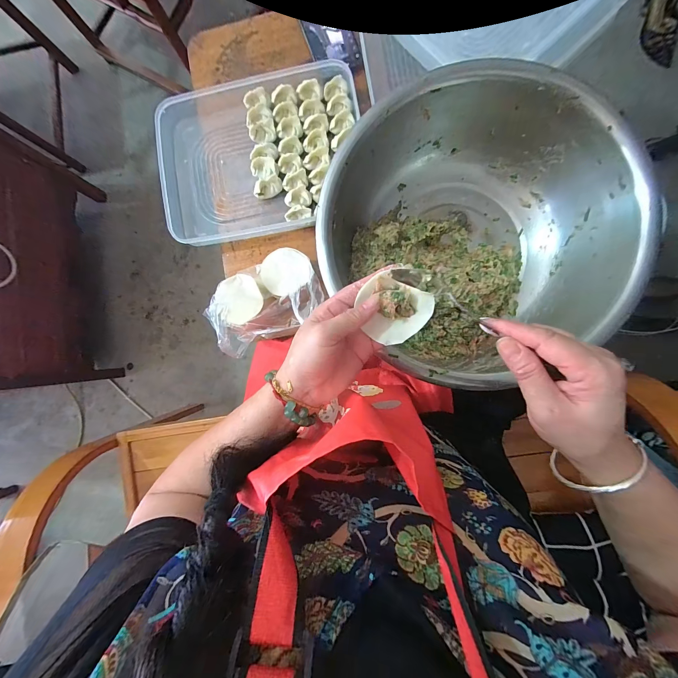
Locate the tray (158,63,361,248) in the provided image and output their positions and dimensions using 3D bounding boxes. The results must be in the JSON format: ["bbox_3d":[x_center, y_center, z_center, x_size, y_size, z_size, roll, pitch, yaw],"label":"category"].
[{"bbox_3d":[-0.138,-0.314,0.501,0.326,0.042,0.270,-4,87,4],"label":"tray"}]

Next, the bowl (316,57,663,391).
[{"bbox_3d":[0.168,-0.140,0.411,0.365,0.137,0.351,0,88,4],"label":"bowl"}]

